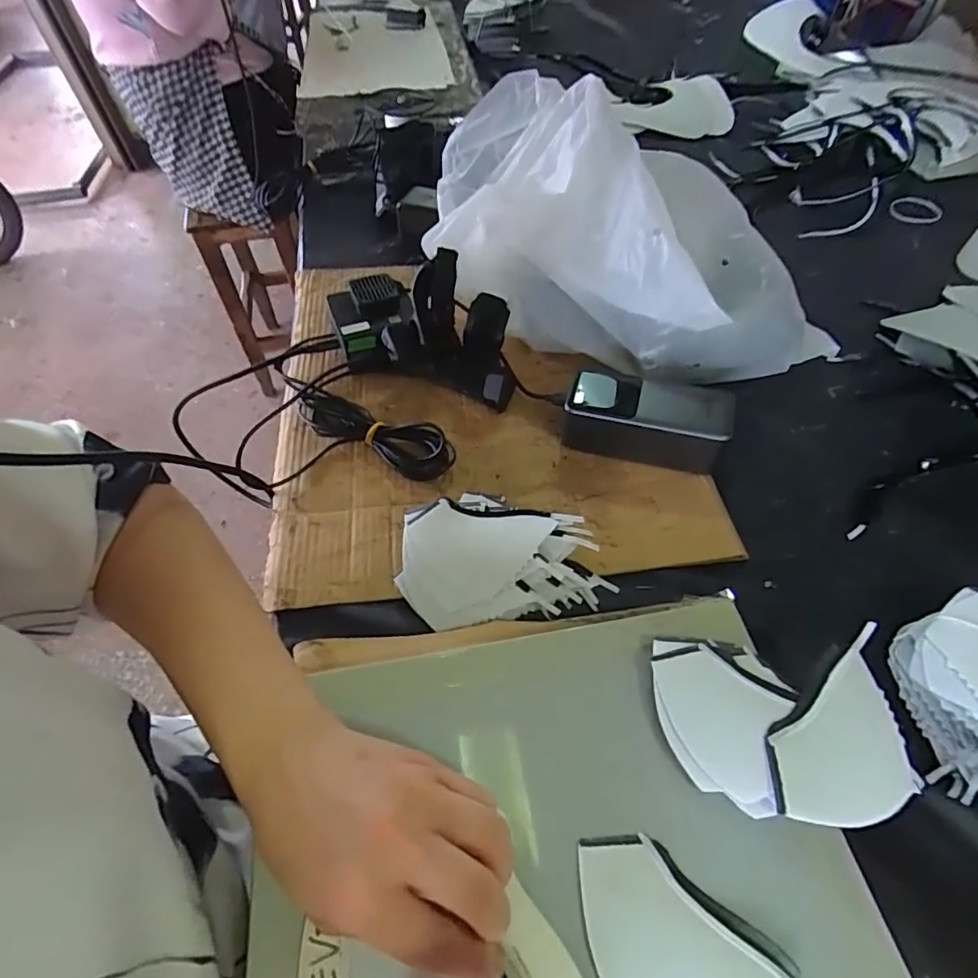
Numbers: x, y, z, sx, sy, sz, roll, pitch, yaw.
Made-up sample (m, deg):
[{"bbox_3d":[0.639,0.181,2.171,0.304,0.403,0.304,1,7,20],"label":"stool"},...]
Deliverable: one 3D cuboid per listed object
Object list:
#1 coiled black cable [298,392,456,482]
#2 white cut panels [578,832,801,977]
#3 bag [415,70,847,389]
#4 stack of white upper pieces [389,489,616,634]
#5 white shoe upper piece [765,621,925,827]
[{"bbox_3d":[-0.097,-0.048,0.458,0.145,0.024,0.041,22,57,17],"label":"coiled black cable"},{"bbox_3d":[0.091,0.201,0.243,0.088,0.004,0.076,-6,54,-2],"label":"white cut panels"},{"bbox_3d":[0.128,-0.208,0.476,0.383,0.190,0.148,16,55,13],"label":"bag"},{"bbox_3d":[0.010,0.050,0.369,0.147,0.056,0.084,-5,53,-3],"label":"stack of white upper pieces"},{"bbox_3d":[0.193,0.132,0.279,0.114,0.013,0.062,-32,59,-20],"label":"white shoe upper piece"}]

